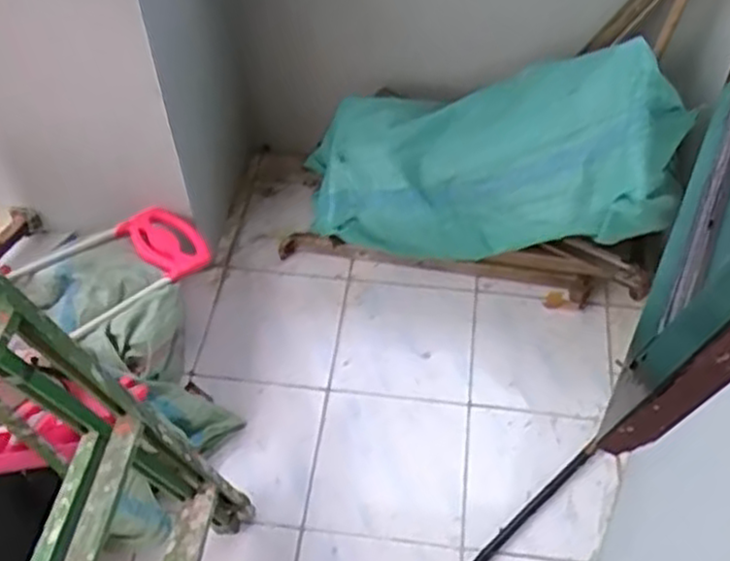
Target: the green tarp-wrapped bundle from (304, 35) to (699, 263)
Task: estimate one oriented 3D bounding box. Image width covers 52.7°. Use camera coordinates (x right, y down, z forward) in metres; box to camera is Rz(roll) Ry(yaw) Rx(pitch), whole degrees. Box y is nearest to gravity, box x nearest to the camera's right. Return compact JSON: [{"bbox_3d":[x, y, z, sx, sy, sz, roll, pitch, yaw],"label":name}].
[{"bbox_3d":[0.227,-0.237,1.550,0.820,0.312,0.294,-6,47,26],"label":"green tarp-wrapped bundle"}]

